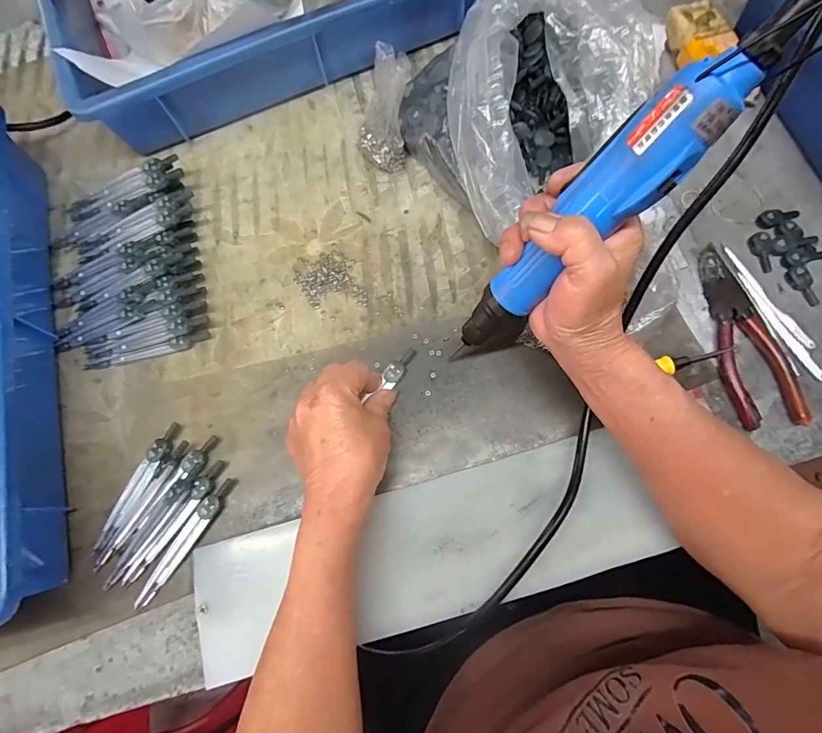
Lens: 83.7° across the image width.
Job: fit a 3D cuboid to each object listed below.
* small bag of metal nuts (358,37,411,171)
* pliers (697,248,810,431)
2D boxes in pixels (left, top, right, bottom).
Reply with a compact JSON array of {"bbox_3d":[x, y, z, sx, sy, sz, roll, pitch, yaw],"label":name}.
[{"bbox_3d":[-0.025,-0.225,0.416,0.054,0.089,0.060,-7,74,1],"label":"small bag of metal nuts"},{"bbox_3d":[0.268,-0.027,0.367,0.051,0.009,0.149,-7,74,1],"label":"pliers"}]

